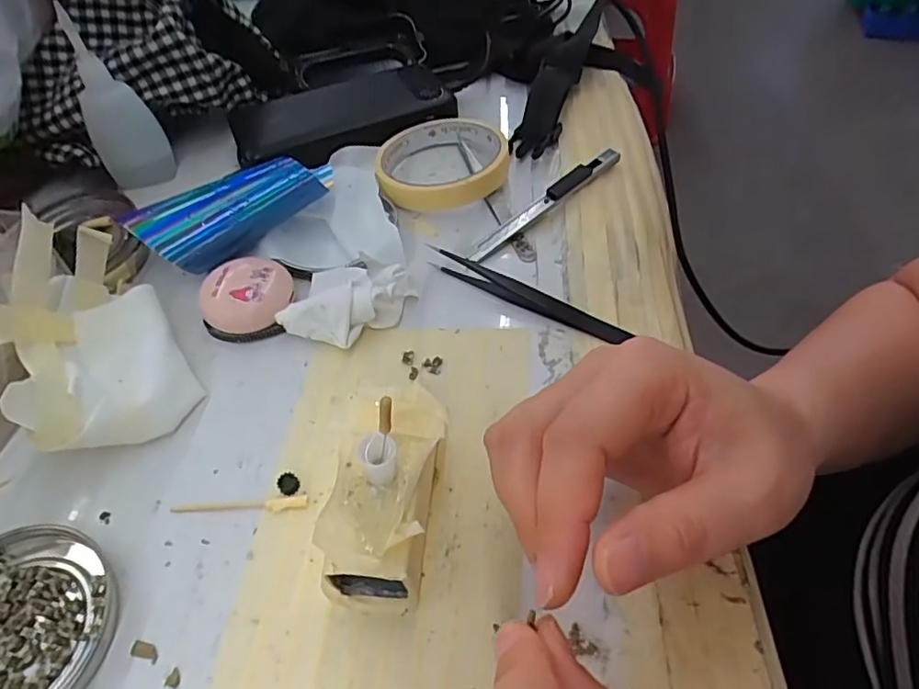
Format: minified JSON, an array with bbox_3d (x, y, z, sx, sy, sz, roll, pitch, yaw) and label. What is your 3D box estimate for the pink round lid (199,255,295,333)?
[{"bbox_3d":[-0.113,-0.025,0.315,0.046,0.024,0.041,-10,51,-5],"label":"pink round lid"}]

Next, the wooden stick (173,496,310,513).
[{"bbox_3d":[-0.094,0.069,0.250,0.059,0.004,0.006,-4,51,0],"label":"wooden stick"}]

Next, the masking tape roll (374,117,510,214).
[{"bbox_3d":[-0.011,-0.124,0.388,0.083,0.019,0.083,-2,51,2],"label":"masking tape roll"}]

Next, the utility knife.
[{"bbox_3d":[0.054,-0.088,0.360,0.124,0.014,0.010,-35,57,-23],"label":"utility knife"}]

